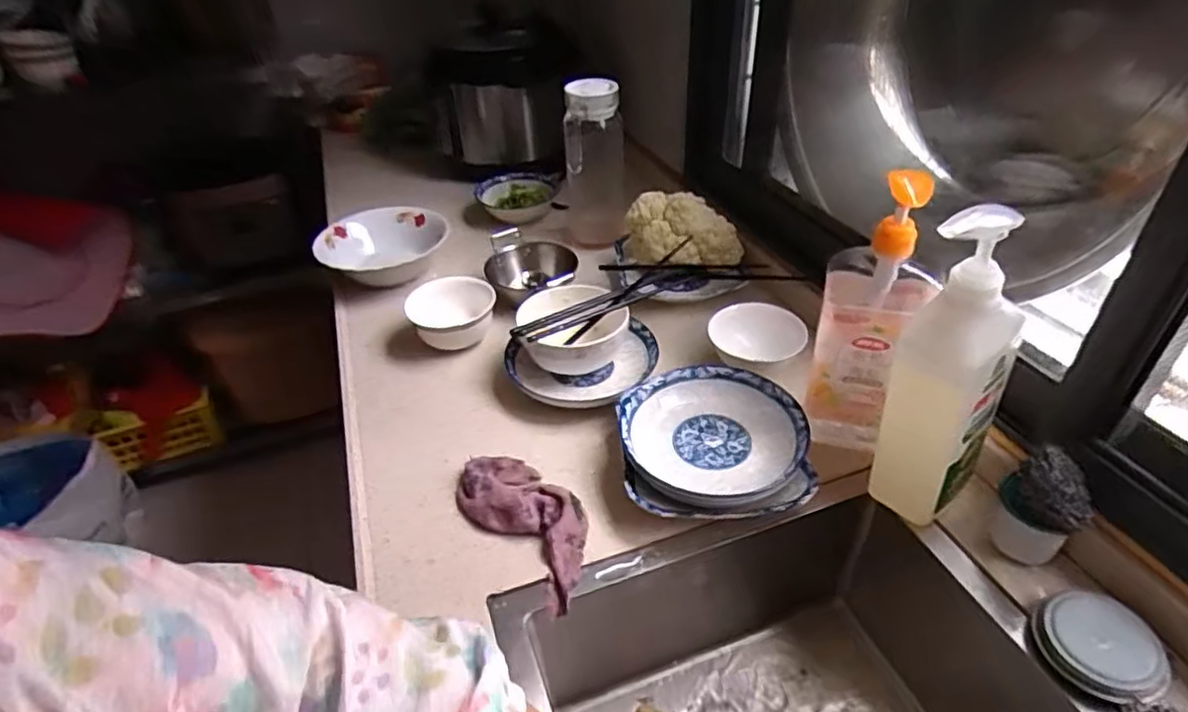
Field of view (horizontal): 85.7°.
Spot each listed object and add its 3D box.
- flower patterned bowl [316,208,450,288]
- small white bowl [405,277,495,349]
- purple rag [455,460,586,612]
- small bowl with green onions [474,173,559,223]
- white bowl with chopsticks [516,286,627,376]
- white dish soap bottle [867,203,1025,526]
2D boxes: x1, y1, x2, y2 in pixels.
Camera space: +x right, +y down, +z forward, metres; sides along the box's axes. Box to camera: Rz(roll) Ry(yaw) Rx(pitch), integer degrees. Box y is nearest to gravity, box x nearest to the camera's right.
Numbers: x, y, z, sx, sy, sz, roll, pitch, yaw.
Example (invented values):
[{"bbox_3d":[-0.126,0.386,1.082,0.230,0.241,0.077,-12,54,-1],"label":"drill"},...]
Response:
[{"bbox_3d":[-0.322,-0.164,0.979,0.178,0.070,0.193,-2,38,2],"label":"flower patterned bowl"},{"bbox_3d":[-0.182,-0.048,0.833,0.106,0.059,0.120,-17,40,-17],"label":"small white bowl"},{"bbox_3d":[-0.062,0.148,0.605,0.080,0.027,0.175,-31,46,-30],"label":"purple rag"},{"bbox_3d":[-0.131,-0.270,1.118,0.140,0.047,0.134,-2,38,2],"label":"small bowl with green onions"},{"bbox_3d":[-0.025,-0.024,0.778,0.131,0.074,0.128,-2,38,2],"label":"white bowl with chopsticks"},{"bbox_3d":[0.287,0.021,0.517,0.074,0.288,0.065,24,46,31],"label":"white dish soap bottle"}]

